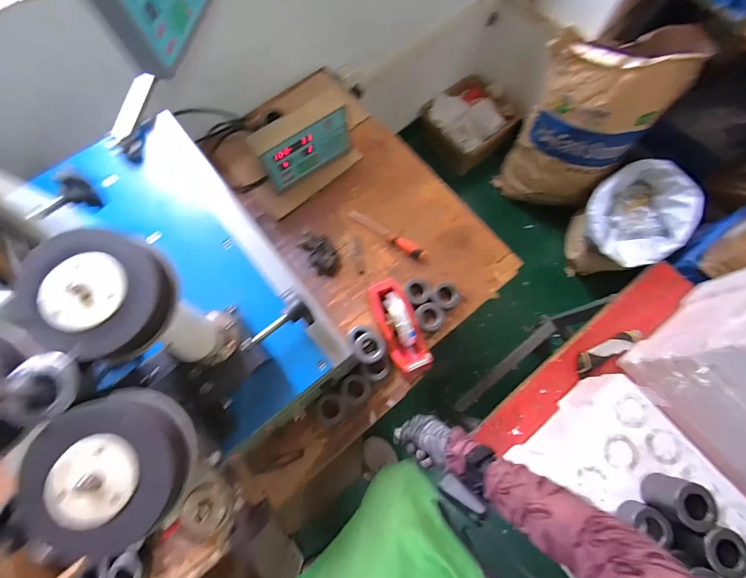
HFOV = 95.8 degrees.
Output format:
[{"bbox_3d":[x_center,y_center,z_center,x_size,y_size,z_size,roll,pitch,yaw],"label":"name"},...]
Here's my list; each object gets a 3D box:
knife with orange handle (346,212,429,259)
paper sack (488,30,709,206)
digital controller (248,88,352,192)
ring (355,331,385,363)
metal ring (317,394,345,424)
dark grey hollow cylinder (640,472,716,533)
[{"bbox_3d":[0.033,-0.132,0.797,0.209,0.028,0.030,37,78,9],"label":"knife with orange handle"},{"bbox_3d":[0.735,-0.575,1.246,0.265,0.593,0.402,-31,77,-8],"label":"paper sack"},{"bbox_3d":[-0.162,-0.349,0.798,0.231,0.175,0.064,-34,78,-9],"label":"digital controller"},{"bbox_3d":[-0.007,0.120,0.695,0.059,0.014,0.062,2,68,-4],"label":"ring"},{"bbox_3d":[-0.086,0.248,0.695,0.056,0.015,0.059,0,75,0],"label":"metal ring"},{"bbox_3d":[0.462,0.319,0.508,0.062,0.081,0.060,0,75,0],"label":"dark grey hollow cylinder"}]

